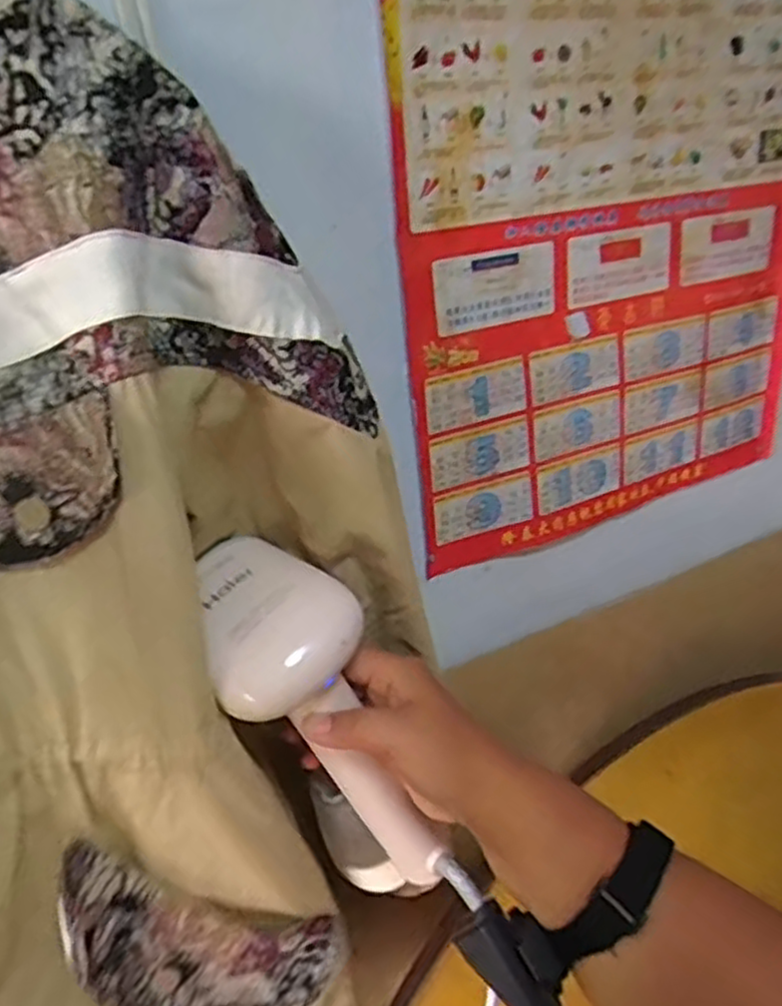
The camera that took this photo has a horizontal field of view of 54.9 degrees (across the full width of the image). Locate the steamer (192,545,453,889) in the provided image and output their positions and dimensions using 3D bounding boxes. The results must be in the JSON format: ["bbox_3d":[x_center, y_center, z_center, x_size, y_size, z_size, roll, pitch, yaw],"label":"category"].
[{"bbox_3d":[-0.037,0.144,0.464,0.093,0.244,0.111,-18,21,9],"label":"steamer"}]

